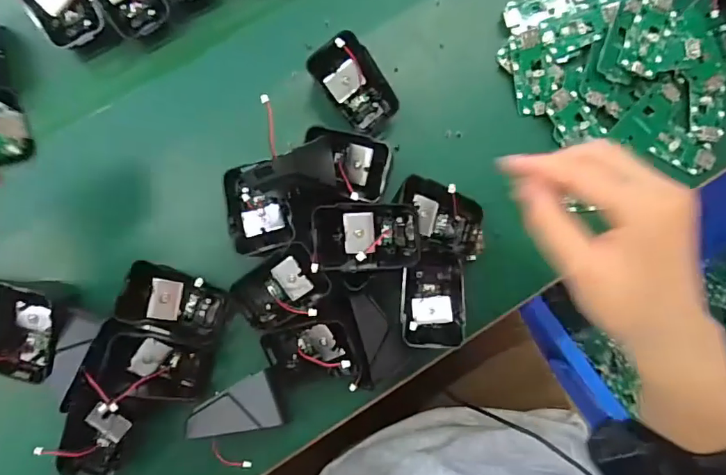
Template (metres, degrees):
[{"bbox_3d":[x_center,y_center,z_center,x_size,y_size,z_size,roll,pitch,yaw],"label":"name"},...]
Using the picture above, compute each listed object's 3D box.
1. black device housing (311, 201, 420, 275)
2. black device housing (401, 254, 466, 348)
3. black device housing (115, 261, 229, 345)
[{"bbox_3d":[0.002,0.000,0.329,0.071,0.023,0.042,-2,83,-2],"label":"black device housing"},{"bbox_3d":[0.050,0.045,0.353,0.045,0.025,0.064,1,84,-1],"label":"black device housing"},{"bbox_3d":[-0.132,0.045,0.343,0.069,0.023,0.045,23,88,-31],"label":"black device housing"}]

